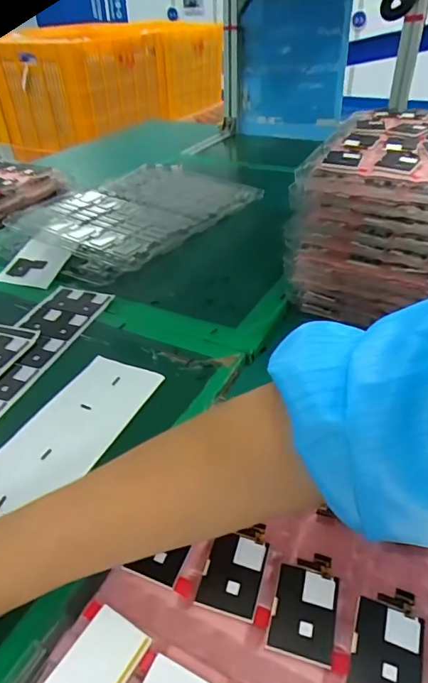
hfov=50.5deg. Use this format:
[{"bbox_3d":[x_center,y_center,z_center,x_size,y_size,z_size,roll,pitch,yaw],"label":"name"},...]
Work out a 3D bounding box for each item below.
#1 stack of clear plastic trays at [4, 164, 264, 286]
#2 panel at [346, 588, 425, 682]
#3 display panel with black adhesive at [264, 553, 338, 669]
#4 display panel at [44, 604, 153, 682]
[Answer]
[{"bbox_3d":[-0.120,-0.215,0.737,0.253,0.039,0.372,21,42,27],"label":"stack of clear plastic trays"},{"bbox_3d":[0.093,0.162,0.244,0.034,0.006,0.057,13,40,19],"label":"panel"},{"bbox_3d":[0.052,0.150,0.260,0.034,0.004,0.057,10,39,14],"label":"display panel with black adhesive"},{"bbox_3d":[-0.063,0.171,0.234,0.034,0.004,0.056,22,43,23],"label":"display panel"}]

